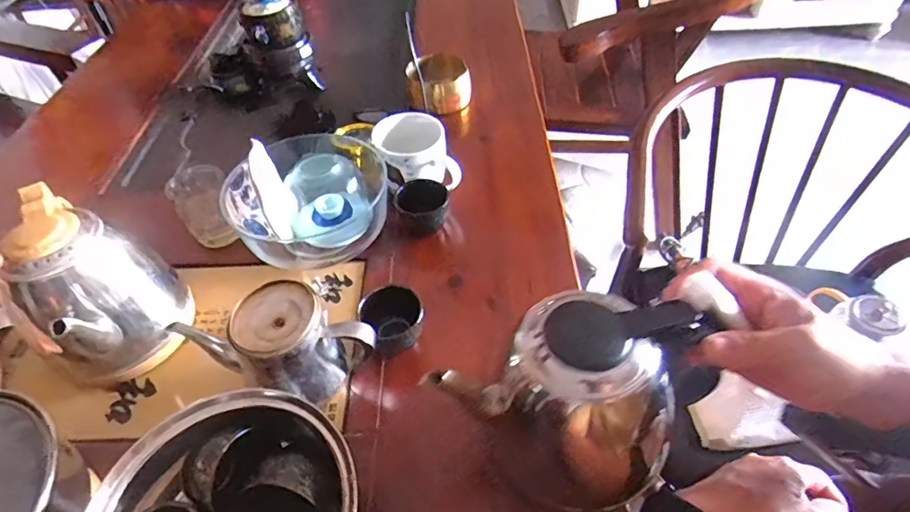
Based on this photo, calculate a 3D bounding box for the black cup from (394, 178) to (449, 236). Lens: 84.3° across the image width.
[{"bbox_3d":[-0.035,-0.059,0.573,0.047,0.042,0.054,-32,54,-23],"label":"black cup"}]

